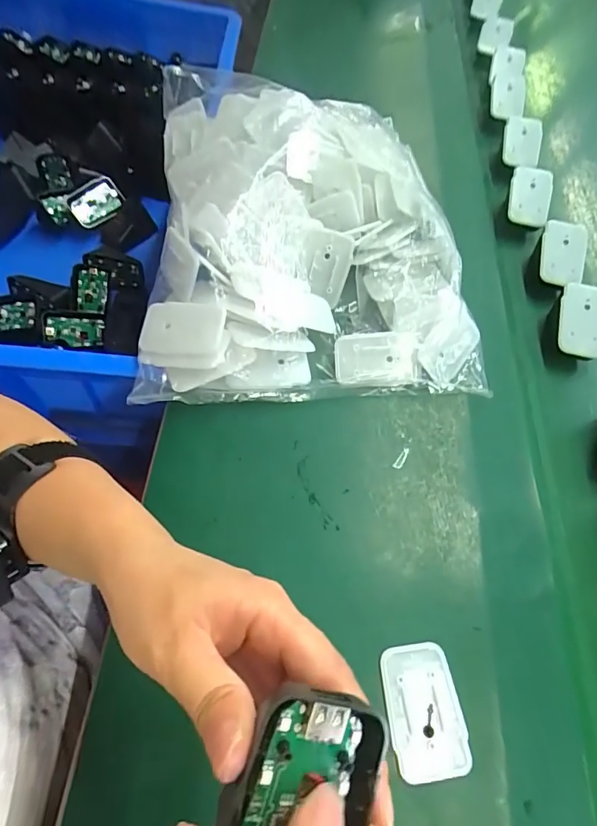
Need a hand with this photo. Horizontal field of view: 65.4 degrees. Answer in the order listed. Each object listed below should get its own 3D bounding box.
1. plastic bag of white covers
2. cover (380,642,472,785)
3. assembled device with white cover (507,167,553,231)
[{"bbox_3d":[0.008,-0.172,0.427,0.286,0.094,0.336,-1,61,-7],"label":"plastic bag of white covers"},{"bbox_3d":[0.077,0.182,0.285,0.044,0.006,0.069,-4,62,-9],"label":"cover"},{"bbox_3d":[0.244,-0.230,0.492,0.045,0.013,0.062,13,88,-4],"label":"assembled device with white cover"}]

